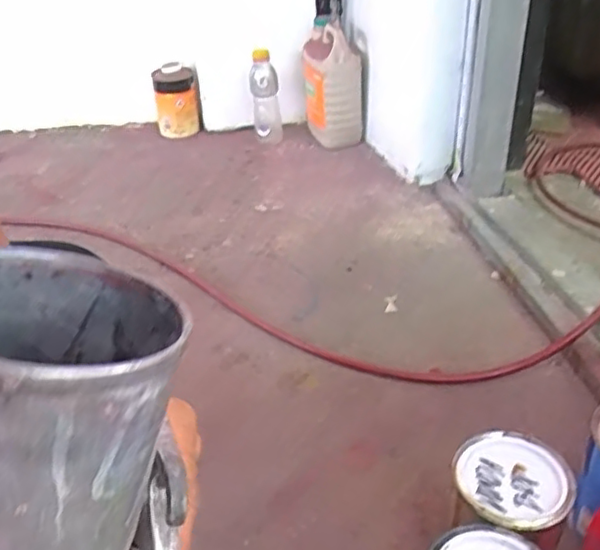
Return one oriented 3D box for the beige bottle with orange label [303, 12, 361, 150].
[{"bbox_3d":[0.075,-0.438,1.496,0.127,0.255,0.184,-4,33,-3],"label":"beige bottle with orange label"}]

